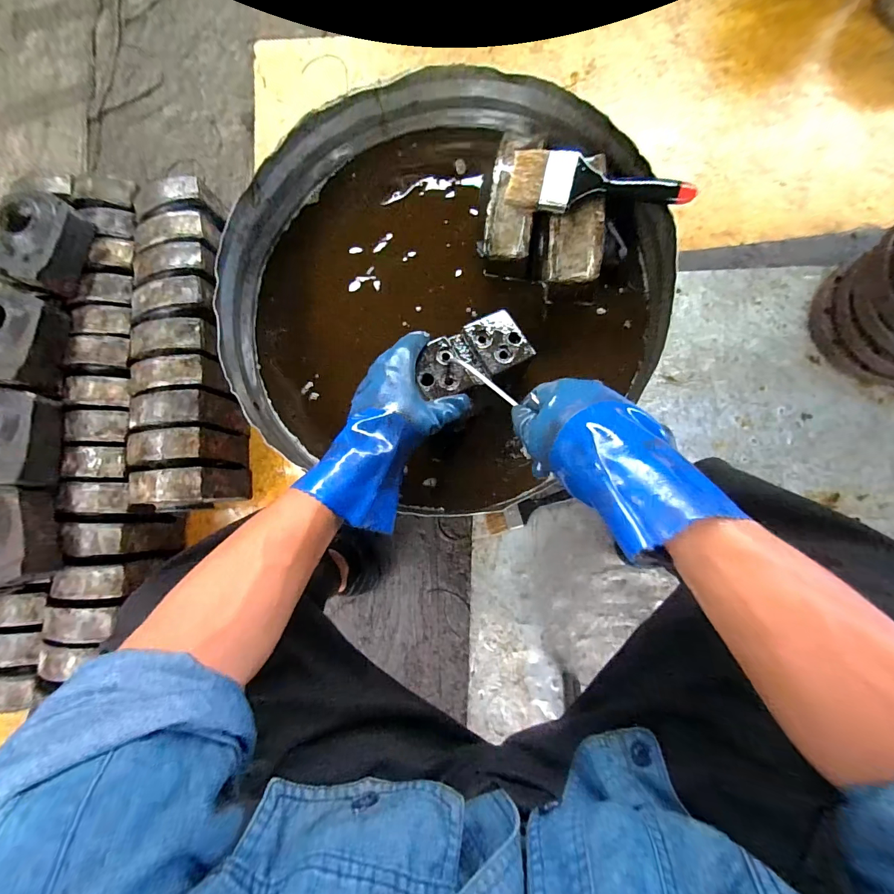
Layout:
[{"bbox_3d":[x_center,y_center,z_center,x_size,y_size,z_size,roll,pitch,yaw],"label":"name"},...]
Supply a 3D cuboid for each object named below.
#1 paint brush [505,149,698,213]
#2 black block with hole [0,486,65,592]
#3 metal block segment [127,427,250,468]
[{"bbox_3d":[0.173,-0.306,0.451,0.197,0.019,0.074,11,85,9],"label":"paint brush"},{"bbox_3d":[-0.847,0.180,0.743,0.144,0.111,0.195,-9,82,7],"label":"black block with hole"},{"bbox_3d":[-0.553,0.004,0.853,0.164,0.162,0.067,-3,83,7],"label":"metal block segment"}]

